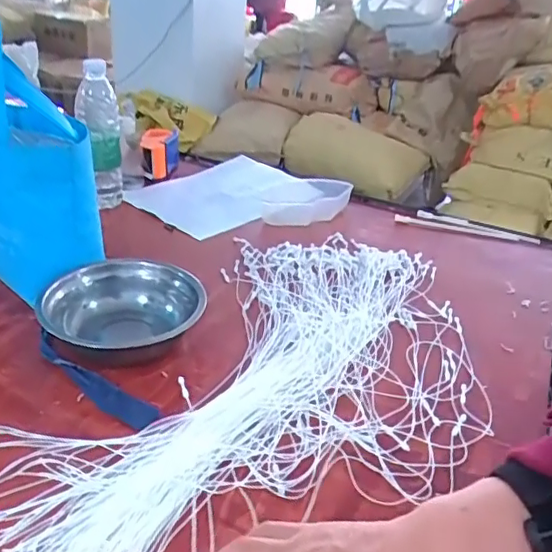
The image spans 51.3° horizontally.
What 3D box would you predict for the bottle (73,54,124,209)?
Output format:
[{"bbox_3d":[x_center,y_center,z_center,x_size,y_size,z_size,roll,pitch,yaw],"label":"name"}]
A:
[{"bbox_3d":[-0.263,-0.214,0.873,0.068,0.206,0.066,-11,33,-27],"label":"bottle"}]

